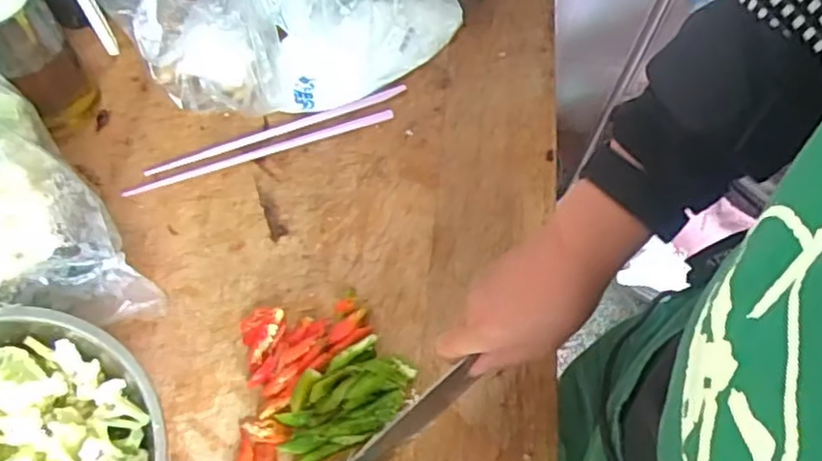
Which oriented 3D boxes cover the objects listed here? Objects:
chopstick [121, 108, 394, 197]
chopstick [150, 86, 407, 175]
[{"bbox_3d":[-0.129,-0.070,0.591,0.237,0.004,0.010,-18,64,-10],"label":"chopstick"},{"bbox_3d":[-0.116,-0.091,0.601,0.237,0.007,0.011,-20,64,-11],"label":"chopstick"}]

